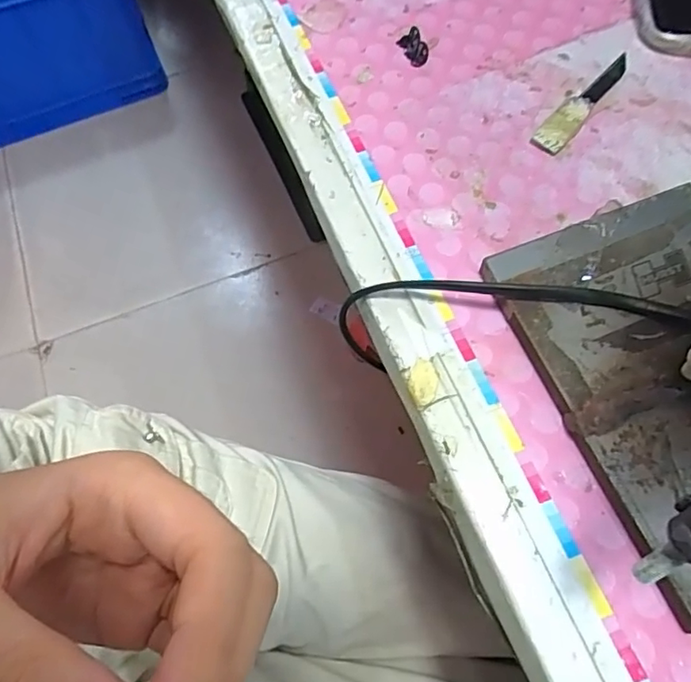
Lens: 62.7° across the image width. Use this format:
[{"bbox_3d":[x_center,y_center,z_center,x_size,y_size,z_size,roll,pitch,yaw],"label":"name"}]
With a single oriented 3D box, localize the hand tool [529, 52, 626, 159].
[{"bbox_3d":[0.121,-0.121,0.288,0.015,0.006,0.083,36,72,18],"label":"hand tool"}]

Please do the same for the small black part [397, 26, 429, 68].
[{"bbox_3d":[0.037,-0.158,0.305,0.011,0.008,0.022,-21,66,-7],"label":"small black part"}]

